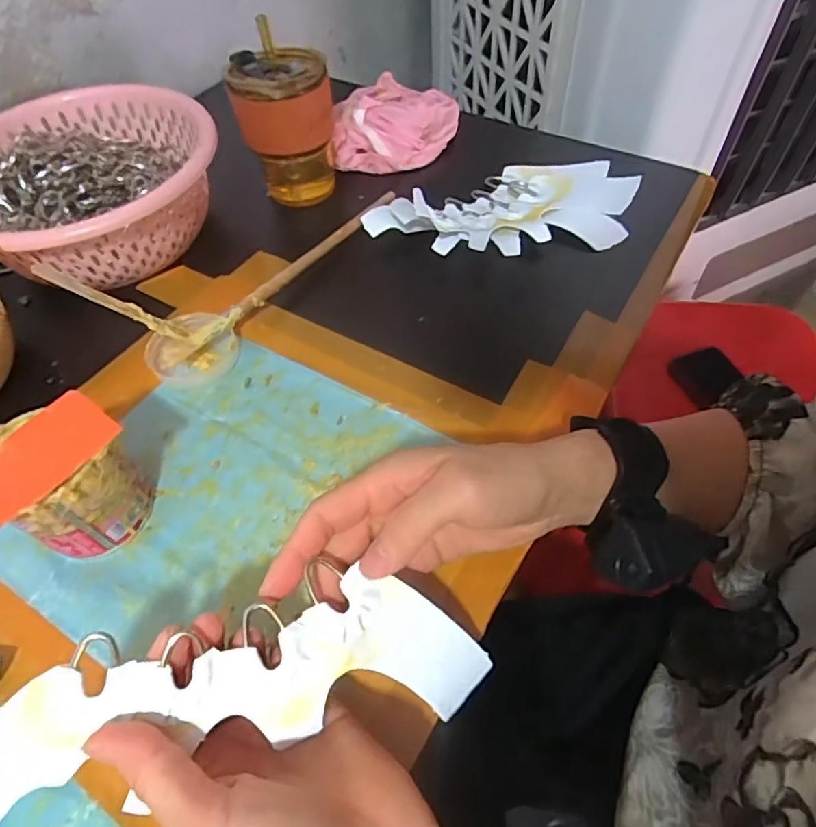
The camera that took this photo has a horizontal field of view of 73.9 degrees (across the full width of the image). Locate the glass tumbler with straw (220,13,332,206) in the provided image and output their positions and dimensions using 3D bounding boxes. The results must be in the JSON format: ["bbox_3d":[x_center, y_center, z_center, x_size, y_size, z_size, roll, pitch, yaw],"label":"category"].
[{"bbox_3d":[-0.110,-0.261,0.487,0.081,0.135,0.070,-16,56,-9],"label":"glass tumbler with straw"}]

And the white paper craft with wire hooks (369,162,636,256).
[{"bbox_3d":[0.081,-0.191,0.494,0.239,0.032,0.120,-8,55,-4],"label":"white paper craft with wire hooks"}]

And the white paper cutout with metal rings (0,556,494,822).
[{"bbox_3d":[-0.063,0.114,0.232,0.208,0.016,0.062,-4,76,-21],"label":"white paper cutout with metal rings"}]

